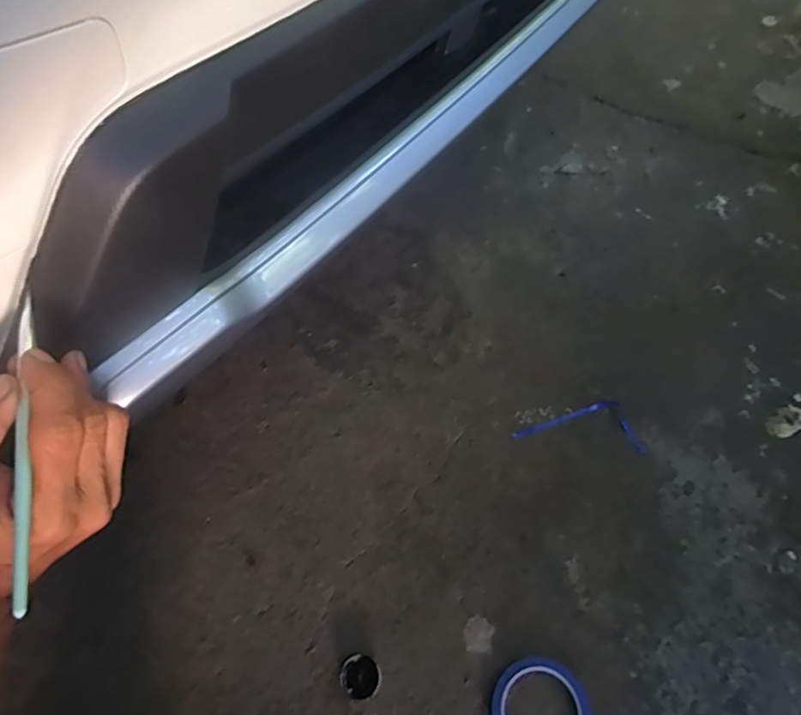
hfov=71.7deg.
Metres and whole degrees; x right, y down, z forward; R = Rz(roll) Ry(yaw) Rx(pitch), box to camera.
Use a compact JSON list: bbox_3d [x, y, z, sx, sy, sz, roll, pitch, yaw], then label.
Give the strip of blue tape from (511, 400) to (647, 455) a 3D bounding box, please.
[{"bbox_3d":[0.243,0.088,0.762,0.174,0.004,0.073,5,57,1],"label":"strip of blue tape"}]

